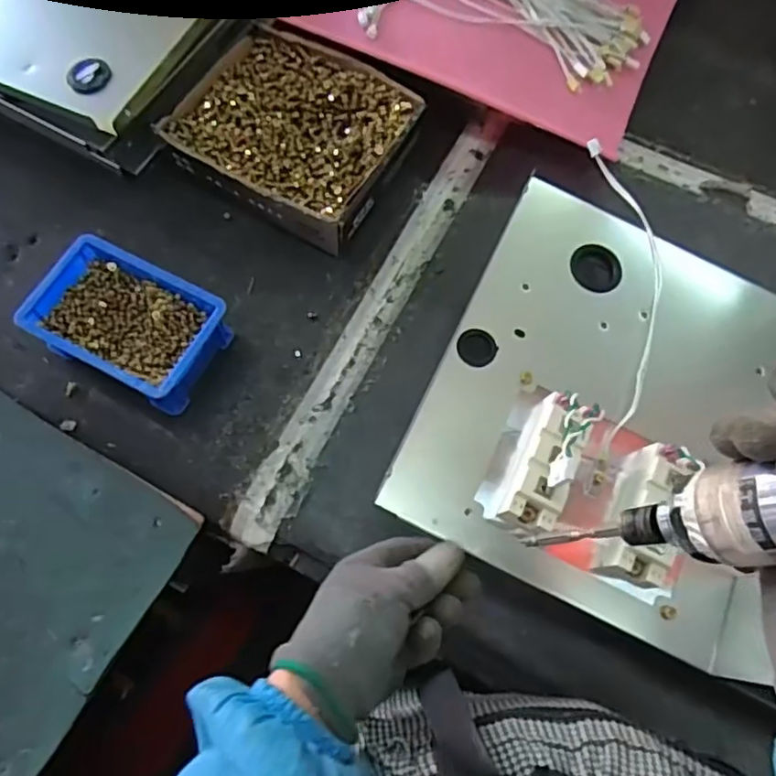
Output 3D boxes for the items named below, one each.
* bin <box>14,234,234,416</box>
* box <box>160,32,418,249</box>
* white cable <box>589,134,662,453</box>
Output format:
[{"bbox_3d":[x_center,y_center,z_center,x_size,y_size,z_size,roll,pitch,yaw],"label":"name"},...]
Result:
[{"bbox_3d":[-0.221,-0.053,0.550,0.149,0.058,0.099,26,72,10],"label":"bin"},{"bbox_3d":[-0.088,-0.247,0.625,0.209,0.050,0.185,27,72,11],"label":"box"},{"bbox_3d":[0.196,-0.087,0.526,0.056,0.037,0.303,6,70,1],"label":"white cable"}]

